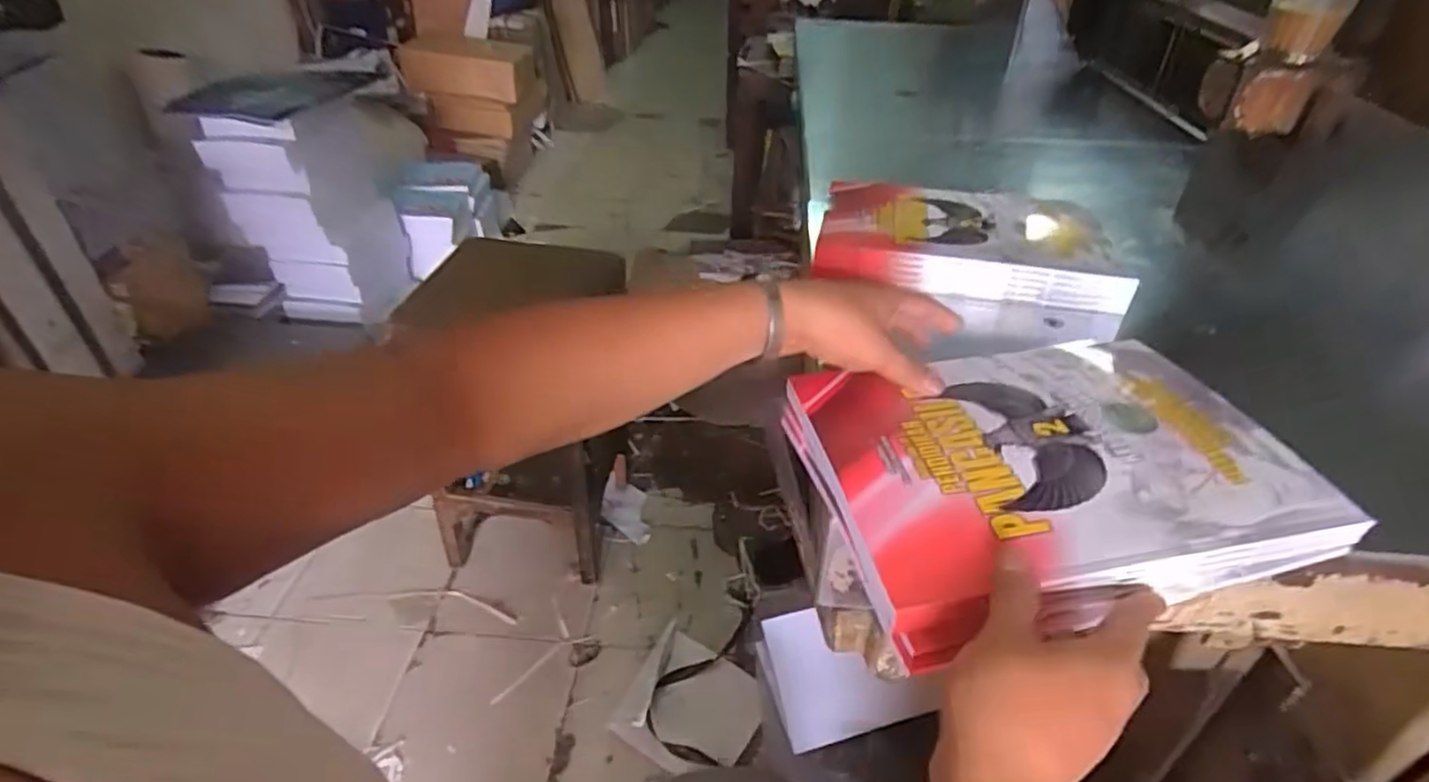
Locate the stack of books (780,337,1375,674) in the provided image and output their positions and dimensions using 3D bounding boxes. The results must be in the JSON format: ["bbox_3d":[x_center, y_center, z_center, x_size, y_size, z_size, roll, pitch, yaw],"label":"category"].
[{"bbox_3d":[0.211,0.049,0.472,0.291,0.050,0.210,-8,38,-9],"label":"stack of books"}]

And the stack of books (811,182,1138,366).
[{"bbox_3d":[0.249,-0.140,0.726,0.270,0.066,0.213,5,38,9],"label":"stack of books"}]

